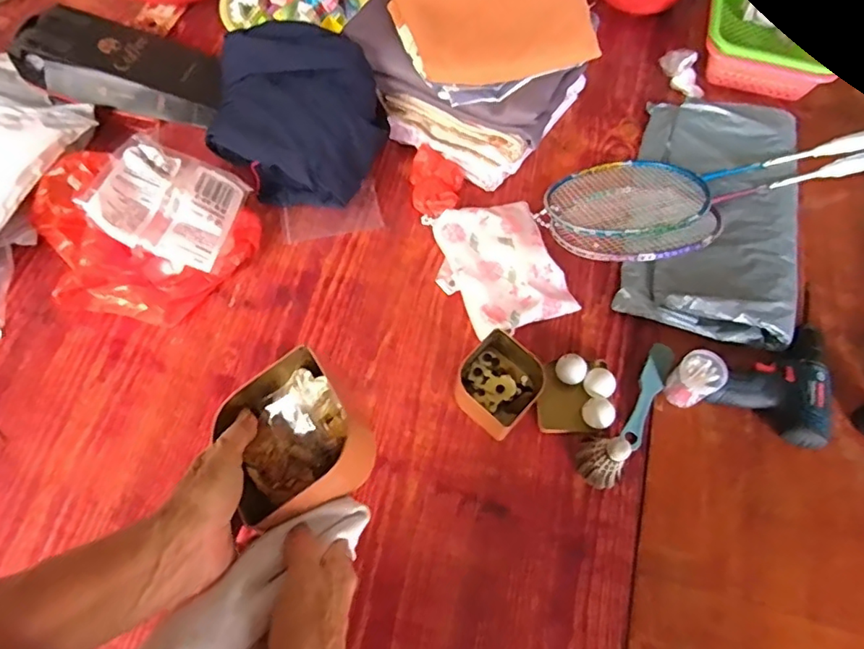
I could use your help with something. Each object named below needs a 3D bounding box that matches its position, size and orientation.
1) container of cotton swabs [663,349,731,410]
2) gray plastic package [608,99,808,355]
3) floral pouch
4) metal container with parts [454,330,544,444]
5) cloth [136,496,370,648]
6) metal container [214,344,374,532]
[{"bbox_3d":[0.335,0.071,0.727,0.056,0.065,0.055,-32,69,-16],"label":"container of cotton swabs"},{"bbox_3d":[0.428,-0.180,0.864,0.228,0.057,0.426,16,65,6],"label":"gray plastic package"},{"bbox_3d":[0.094,-0.089,0.813,0.166,0.041,0.208,-20,66,-11],"label":"floral pouch"},{"bbox_3d":[0.090,0.076,0.730,0.104,0.044,0.108,40,69,16],"label":"metal container with parts"},{"bbox_3d":[-0.112,0.175,0.368,0.082,0.036,0.176,33,49,14],"label":"cloth"},{"bbox_3d":[-0.103,0.086,0.425,0.096,0.052,0.102,-33,69,-18],"label":"metal container"}]

